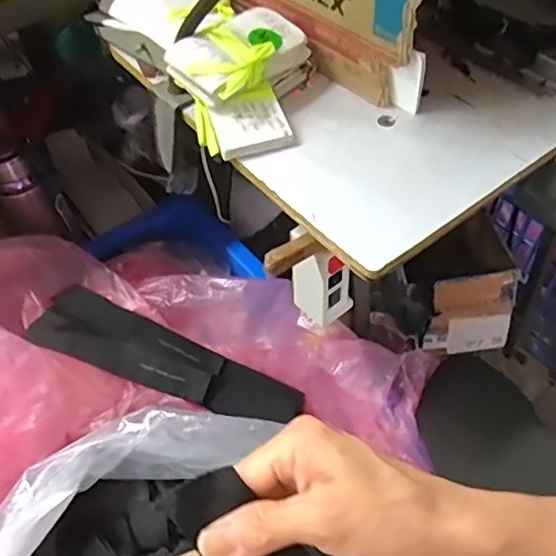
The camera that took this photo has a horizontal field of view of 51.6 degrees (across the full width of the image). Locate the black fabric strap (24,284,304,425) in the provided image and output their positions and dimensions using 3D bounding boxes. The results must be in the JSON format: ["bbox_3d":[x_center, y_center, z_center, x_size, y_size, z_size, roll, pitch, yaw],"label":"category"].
[{"bbox_3d":[-0.117,0.093,0.654,0.297,0.025,0.073,24,53,-7],"label":"black fabric strap"}]

